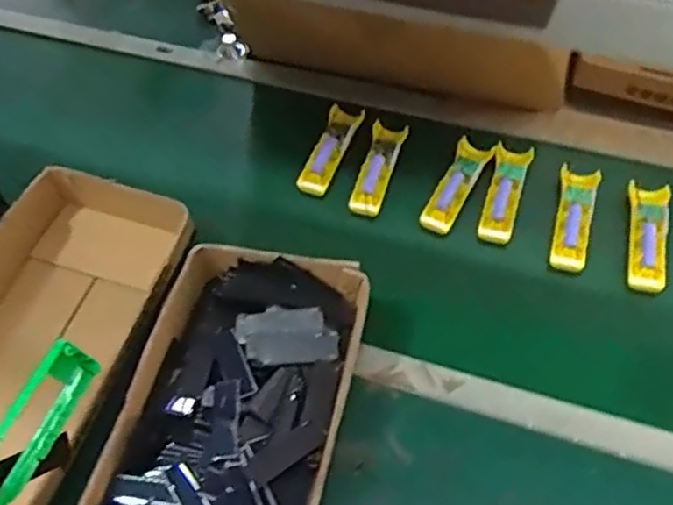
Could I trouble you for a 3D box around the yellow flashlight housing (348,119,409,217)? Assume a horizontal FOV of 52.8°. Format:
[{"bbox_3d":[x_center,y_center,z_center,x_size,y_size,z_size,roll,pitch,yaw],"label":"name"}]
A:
[{"bbox_3d":[0.061,-0.124,0.999,0.048,0.023,0.163,13,58,11],"label":"yellow flashlight housing"}]

